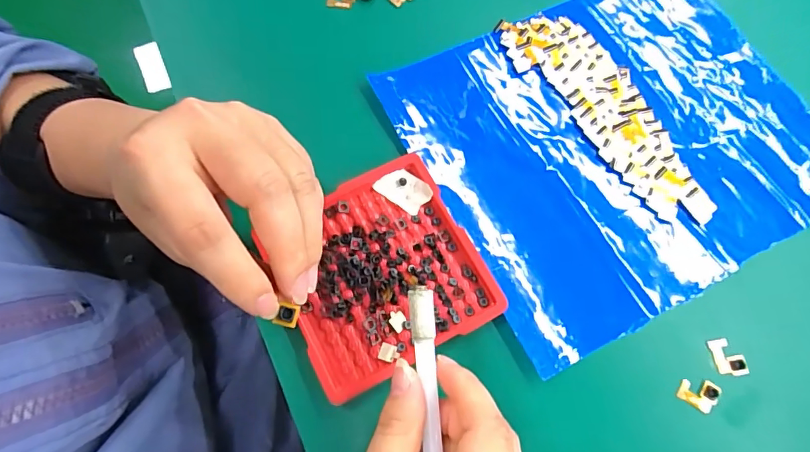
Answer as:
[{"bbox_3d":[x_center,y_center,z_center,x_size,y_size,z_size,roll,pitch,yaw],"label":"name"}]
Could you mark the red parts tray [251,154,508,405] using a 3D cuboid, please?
[{"bbox_3d":[-0.014,0.024,0.244,0.100,0.011,0.097,-29,73,-9],"label":"red parts tray"}]

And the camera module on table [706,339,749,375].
[{"bbox_3d":[0.163,0.066,0.232,0.014,0.004,0.019,-14,72,-4],"label":"camera module on table"}]

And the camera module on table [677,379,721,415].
[{"bbox_3d":[0.146,0.083,0.227,0.019,0.004,0.015,32,74,10],"label":"camera module on table"}]

